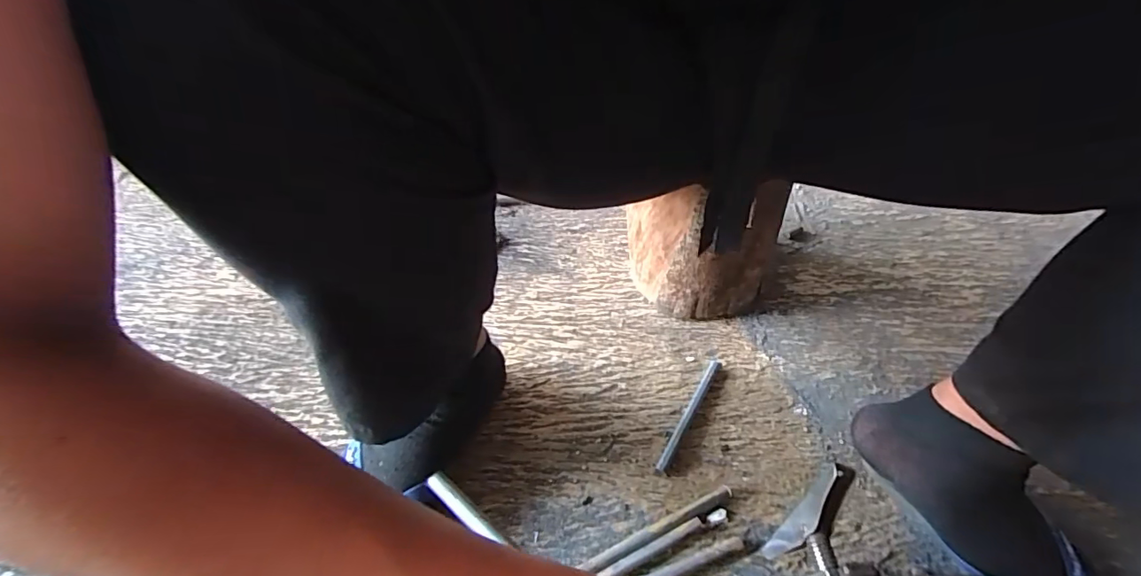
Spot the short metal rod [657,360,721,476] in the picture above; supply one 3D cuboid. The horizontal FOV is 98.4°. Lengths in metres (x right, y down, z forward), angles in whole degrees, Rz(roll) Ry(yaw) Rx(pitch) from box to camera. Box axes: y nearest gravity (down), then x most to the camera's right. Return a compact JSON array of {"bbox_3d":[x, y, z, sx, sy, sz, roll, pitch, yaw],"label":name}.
[{"bbox_3d":[0.127,0.133,0.527,0.011,0.011,0.151,27,52,20],"label":"short metal rod"}]

